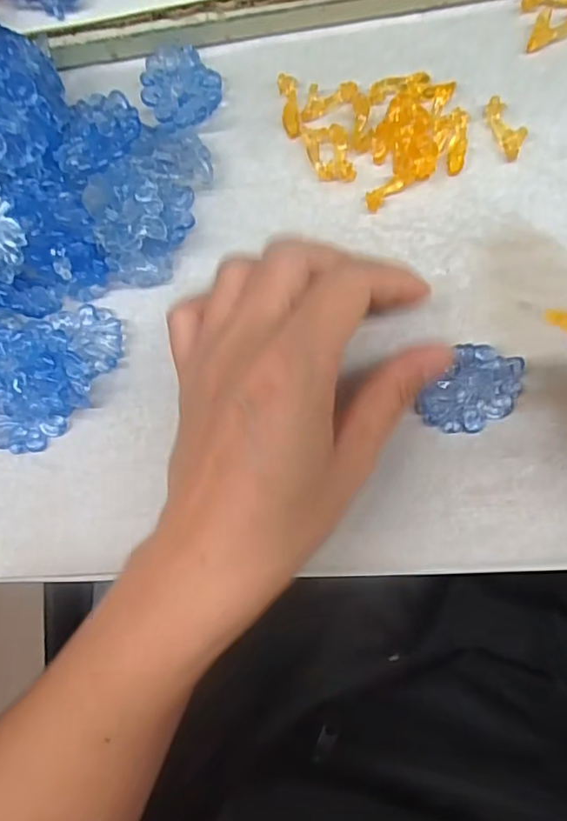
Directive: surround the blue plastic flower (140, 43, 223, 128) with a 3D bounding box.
[{"bbox_3d":[-0.042,-0.131,0.232,0.029,0.006,0.034,-37,84,5],"label":"blue plastic flower"}]

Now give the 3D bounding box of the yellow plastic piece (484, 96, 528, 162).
[{"bbox_3d":[0.085,-0.107,0.217,0.010,0.006,0.023,-28,85,6],"label":"yellow plastic piece"}]

